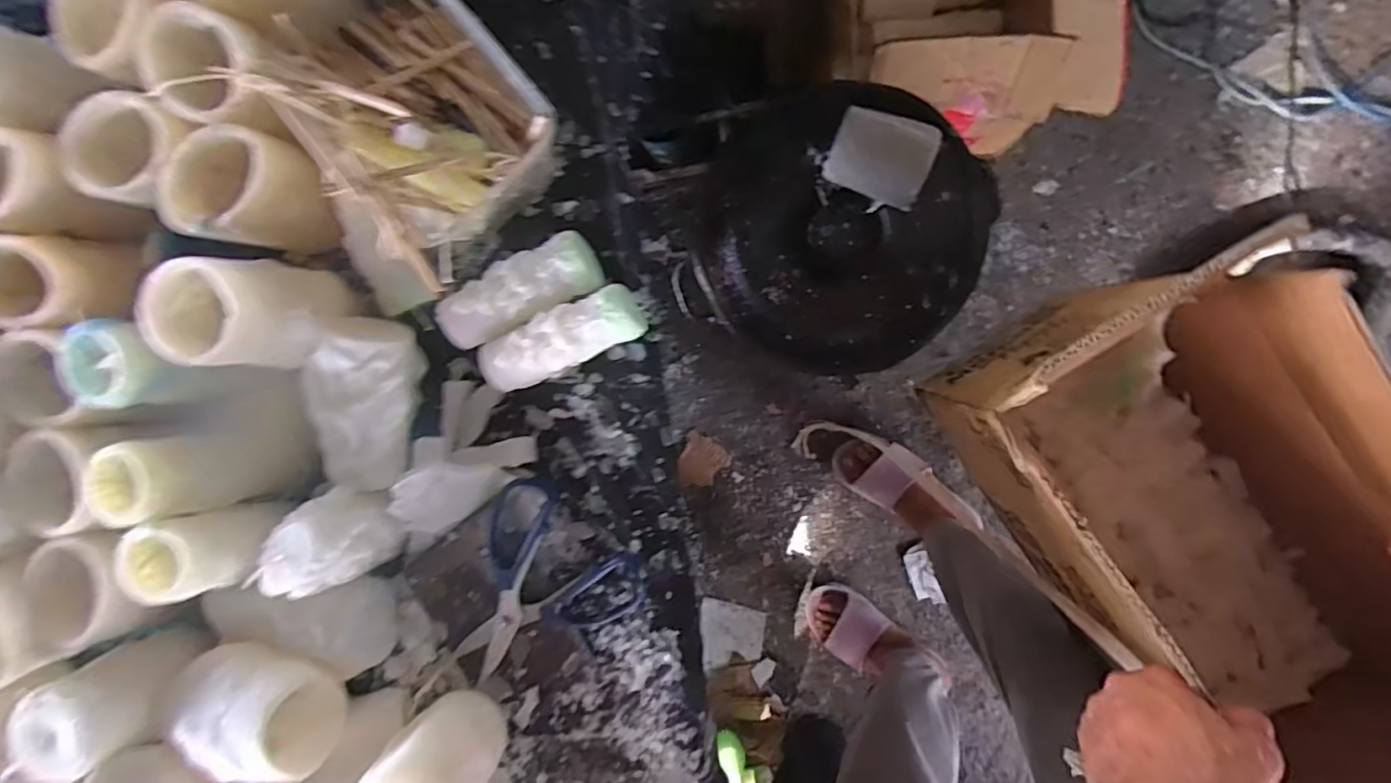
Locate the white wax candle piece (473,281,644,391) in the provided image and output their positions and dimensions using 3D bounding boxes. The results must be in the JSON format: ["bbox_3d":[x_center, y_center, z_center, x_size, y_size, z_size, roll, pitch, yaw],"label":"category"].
[{"bbox_3d":[-0.089,-0.035,0.416,0.106,0.035,0.039,-23,90,8],"label":"white wax candle piece"}]

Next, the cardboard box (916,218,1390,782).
[{"bbox_3d":[0.410,0.125,0.466,0.195,0.254,0.458,-38,88,9],"label":"cardboard box"}]

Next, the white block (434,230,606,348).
[{"bbox_3d":[-0.119,-0.067,0.418,0.105,0.030,0.043,-25,89,8],"label":"white block"}]

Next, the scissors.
[{"bbox_3d":[-0.112,0.163,0.440,0.116,0.018,0.176,26,96,6],"label":"scissors"}]

